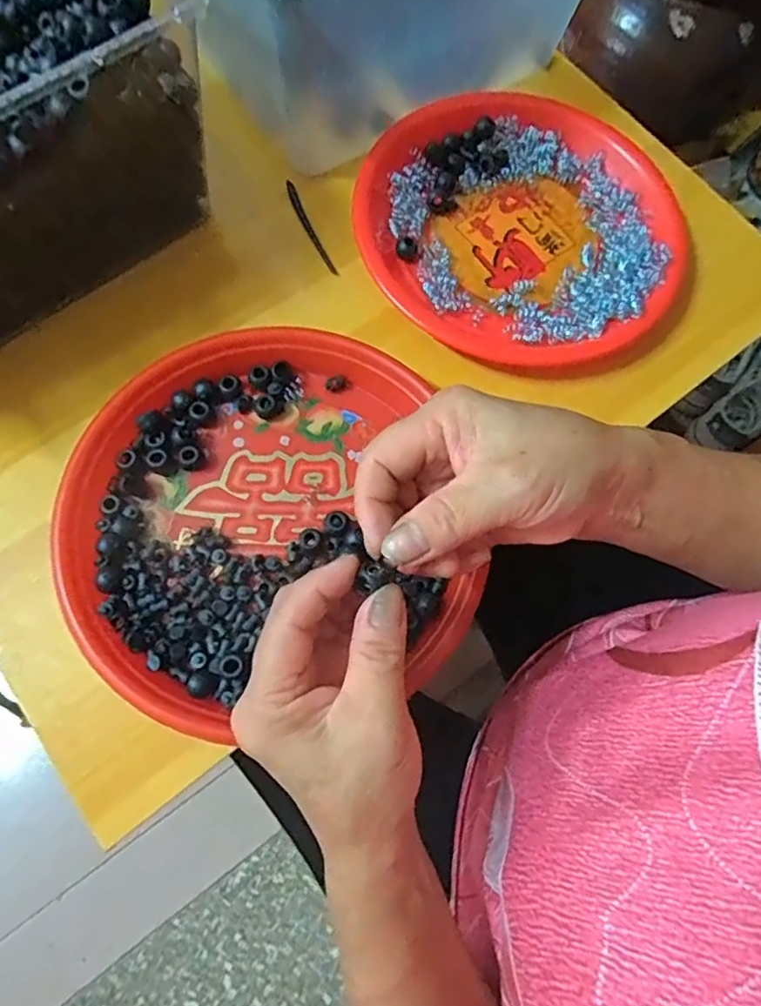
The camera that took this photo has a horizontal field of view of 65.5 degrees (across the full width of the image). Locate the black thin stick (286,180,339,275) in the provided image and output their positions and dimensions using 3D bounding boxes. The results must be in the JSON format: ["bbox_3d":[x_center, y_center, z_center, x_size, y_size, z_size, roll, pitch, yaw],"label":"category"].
[{"bbox_3d":[-0.050,-0.196,0.423,0.007,0.008,0.081,-24,76,-9],"label":"black thin stick"}]

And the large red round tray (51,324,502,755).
[{"bbox_3d":[-0.071,0.006,0.345,0.219,0.031,0.217,1,74,-2],"label":"large red round tray"}]

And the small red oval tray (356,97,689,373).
[{"bbox_3d":[0.098,-0.193,0.421,0.220,0.033,0.218,29,72,6],"label":"small red oval tray"}]

